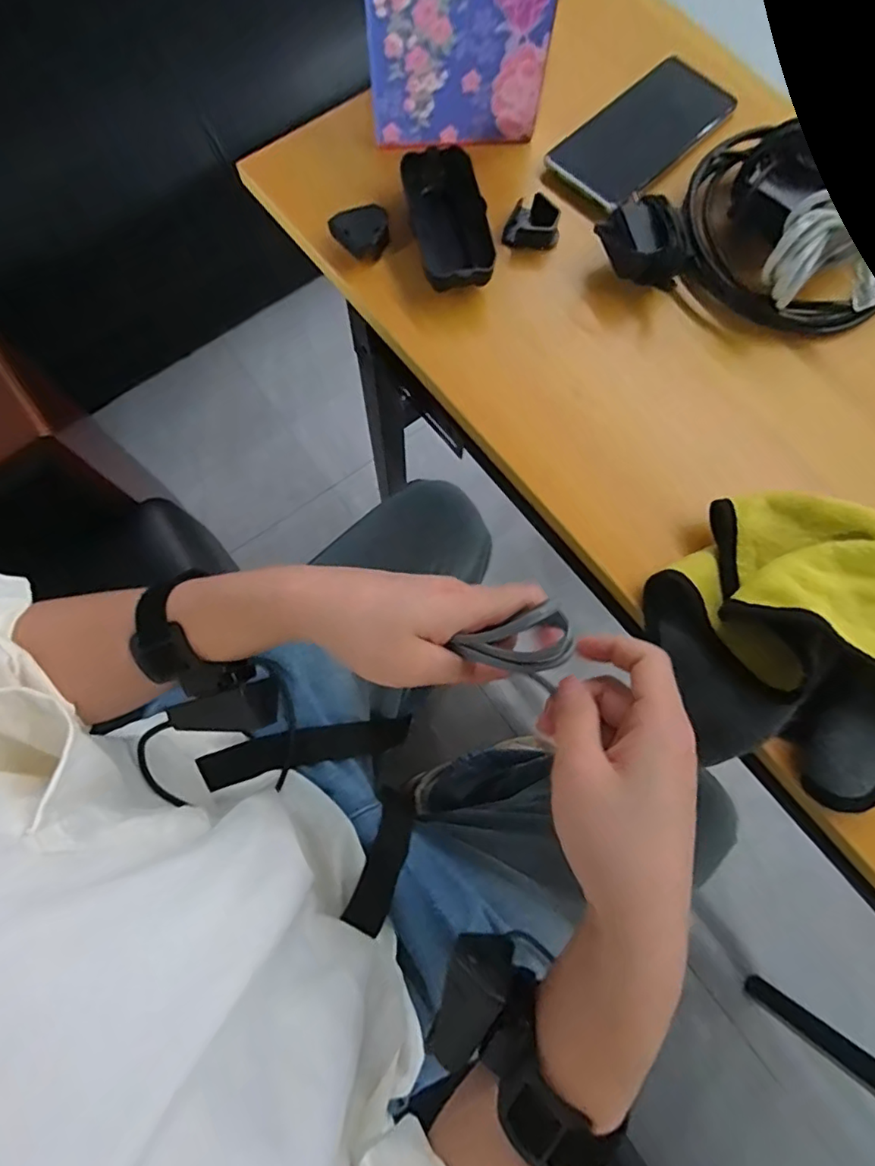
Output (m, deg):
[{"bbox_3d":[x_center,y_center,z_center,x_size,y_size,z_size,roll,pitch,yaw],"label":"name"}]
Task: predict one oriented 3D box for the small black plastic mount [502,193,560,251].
[{"bbox_3d":[0.072,-0.267,0.417,0.039,0.018,0.036,15,76,2],"label":"small black plastic mount"}]

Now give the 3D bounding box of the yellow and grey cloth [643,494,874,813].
[{"bbox_3d":[0.211,0.032,0.323,0.159,0.049,0.168,7,76,0],"label":"yellow and grey cloth"}]

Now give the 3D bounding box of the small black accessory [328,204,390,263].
[{"bbox_3d":[-0.055,-0.253,0.406,0.041,0.017,0.038,0,76,-1],"label":"small black accessory"}]

